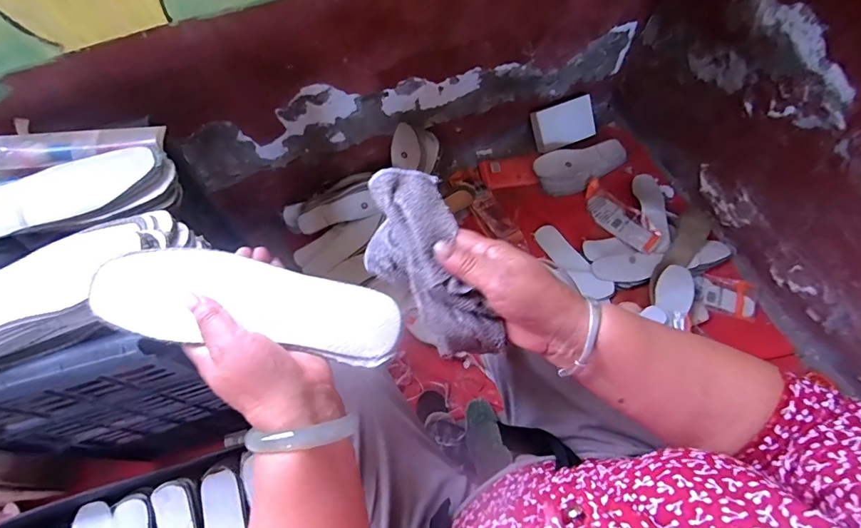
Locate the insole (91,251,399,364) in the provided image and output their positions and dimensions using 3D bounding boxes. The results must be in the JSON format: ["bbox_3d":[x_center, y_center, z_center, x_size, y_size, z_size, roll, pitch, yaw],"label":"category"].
[{"bbox_3d":[-0.131,0.030,0.327,0.214,0.013,0.066,11,63,-7],"label":"insole"}]

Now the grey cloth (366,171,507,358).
[{"bbox_3d":[-0.003,0.002,0.355,0.072,0.062,0.162,-26,81,-11],"label":"grey cloth"}]

